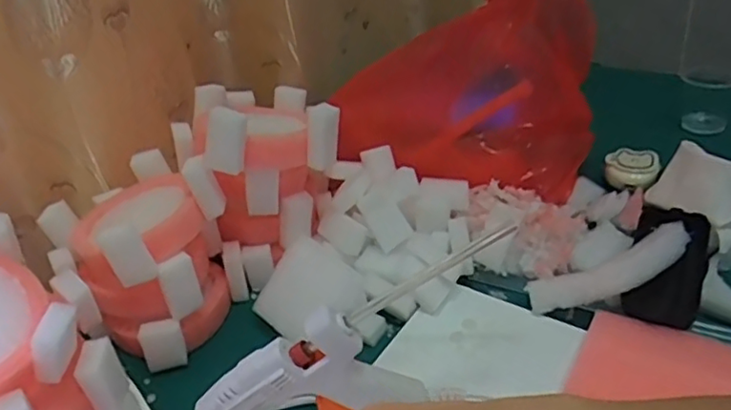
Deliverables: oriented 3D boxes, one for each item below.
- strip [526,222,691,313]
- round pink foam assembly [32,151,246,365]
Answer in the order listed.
[{"bbox_3d":[0.194,0.049,0.477,0.136,0.027,0.043,-15,36,-11],"label":"strip"},{"bbox_3d":[-0.174,0.043,0.497,0.131,0.126,0.123,-5,35,3],"label":"round pink foam assembly"}]

